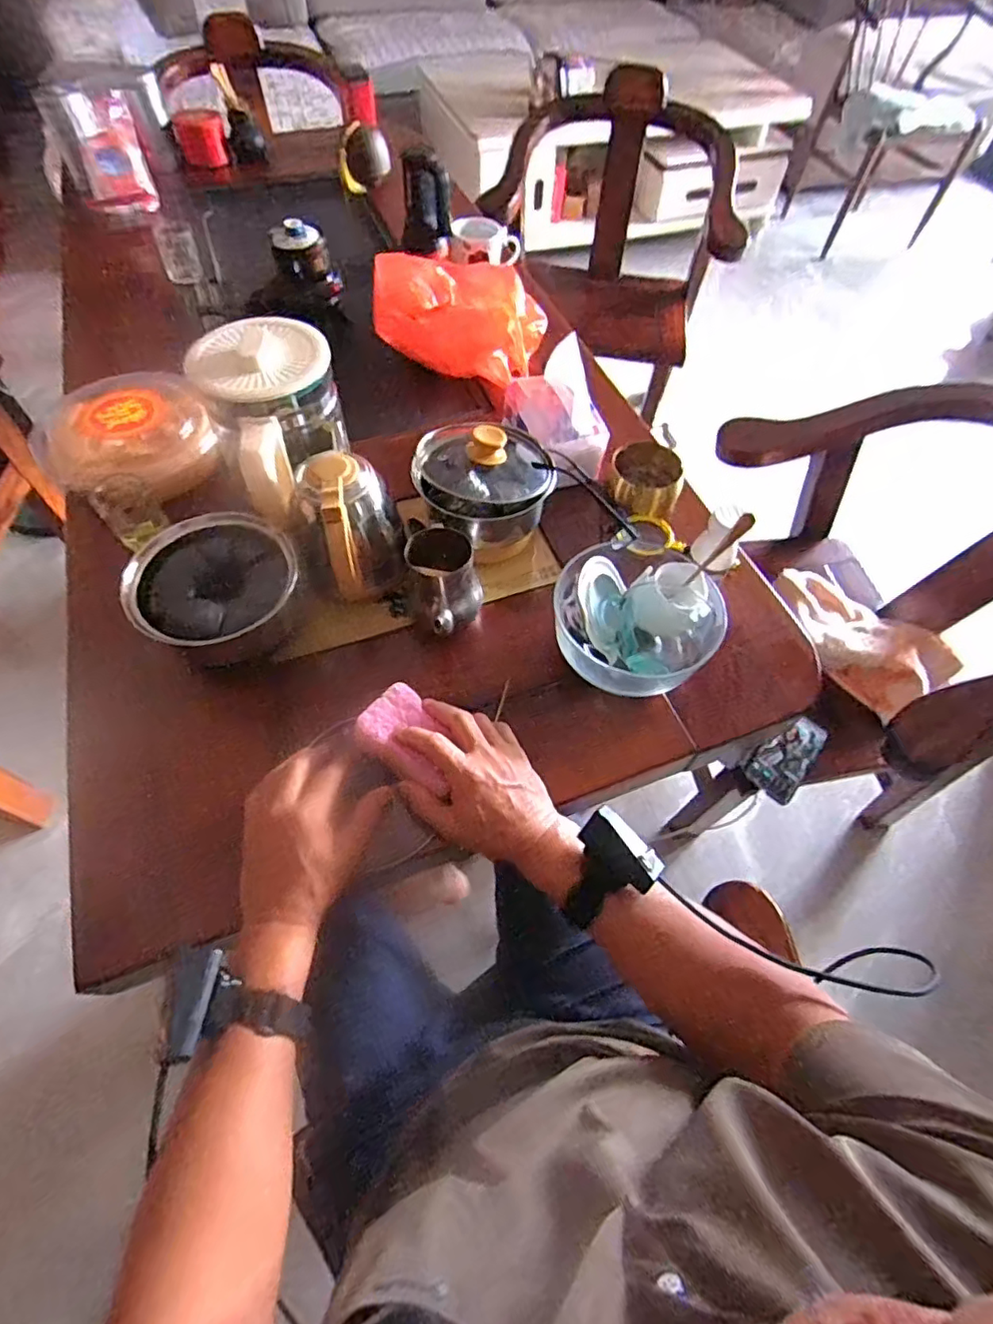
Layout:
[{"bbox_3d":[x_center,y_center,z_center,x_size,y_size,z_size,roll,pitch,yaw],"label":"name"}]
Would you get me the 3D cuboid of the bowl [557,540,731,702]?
[{"bbox_3d":[0.151,-0.050,0.633,0.168,0.091,0.167,1,59,-1],"label":"bowl"}]

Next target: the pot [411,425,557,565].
[{"bbox_3d":[-0.016,-0.214,0.693,0.154,0.130,0.129,-9,60,-7],"label":"pot"}]

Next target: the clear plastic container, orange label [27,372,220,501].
[{"bbox_3d":[-0.451,-0.285,0.732,0.179,0.065,0.190,32,63,16],"label":"clear plastic container, orange label"}]

